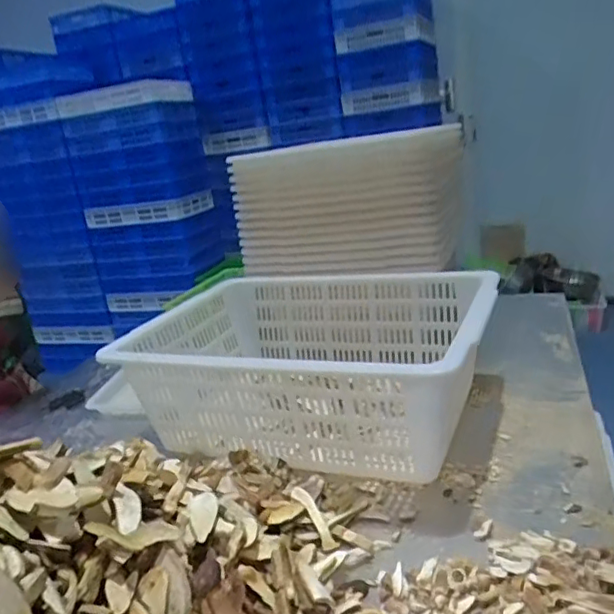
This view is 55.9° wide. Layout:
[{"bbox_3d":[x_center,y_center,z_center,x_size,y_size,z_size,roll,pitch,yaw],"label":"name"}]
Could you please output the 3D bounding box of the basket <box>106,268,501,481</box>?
[{"bbox_3d":[0.005,0.074,0.946,0.551,0.168,0.419,2,20,26],"label":"basket"}]

